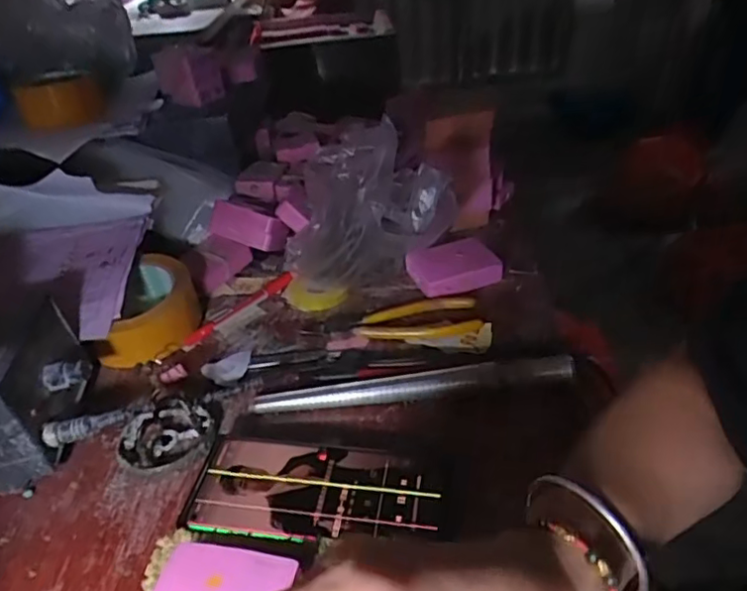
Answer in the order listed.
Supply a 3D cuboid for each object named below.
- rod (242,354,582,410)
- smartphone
[{"bbox_3d":[0.031,0.070,0.455,0.241,0.020,0.025,-6,36,-2],"label":"rod"},{"bbox_3d":[-0.034,0.122,0.377,0.158,0.005,0.074,4,38,7],"label":"smartphone"}]

